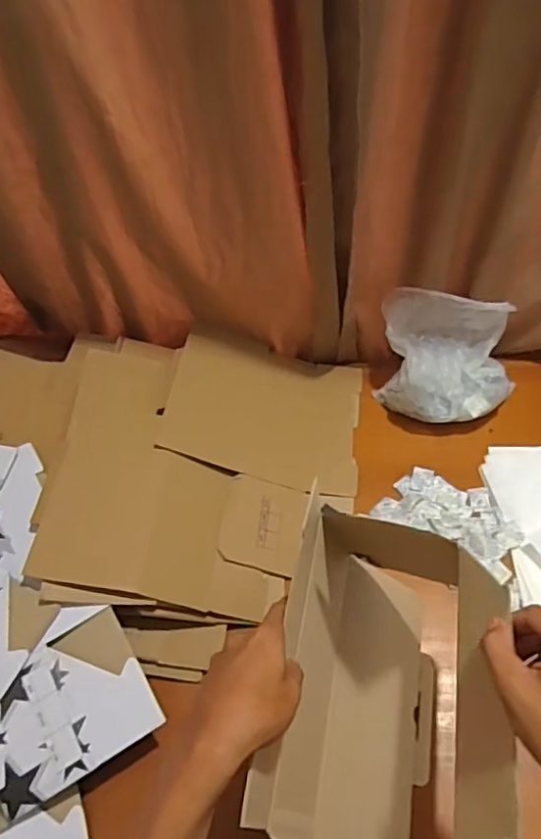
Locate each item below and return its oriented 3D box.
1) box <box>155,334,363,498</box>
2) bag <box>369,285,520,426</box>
[{"bbox_3d":[-0.006,-0.019,0.934,0.300,0.021,0.265,15,49,-7],"label":"box"},{"bbox_3d":[0.279,-0.095,0.907,0.209,0.162,0.156,5,53,10],"label":"bag"}]

